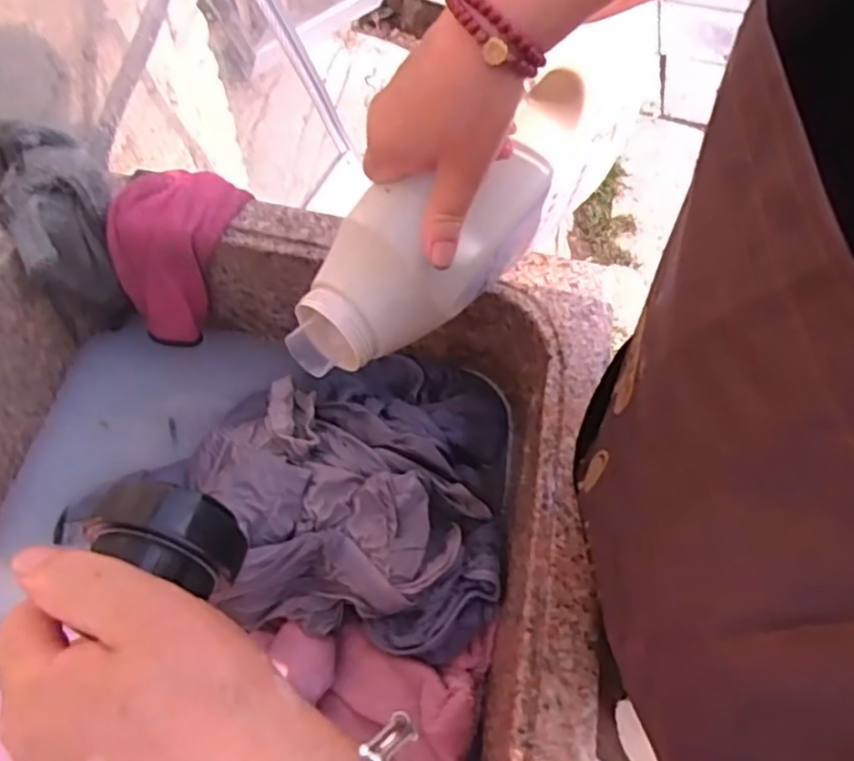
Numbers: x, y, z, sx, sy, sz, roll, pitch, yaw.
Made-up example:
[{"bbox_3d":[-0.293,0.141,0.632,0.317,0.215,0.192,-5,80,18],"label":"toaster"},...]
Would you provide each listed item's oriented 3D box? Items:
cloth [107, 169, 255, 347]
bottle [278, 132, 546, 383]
[{"bbox_3d":[-0.221,-0.118,0.603,0.124,0.127,0.079,-38,70,-20],"label":"cloth"},{"bbox_3d":[-0.002,-0.079,0.414,0.193,0.094,0.058,-34,68,-12],"label":"bottle"}]

